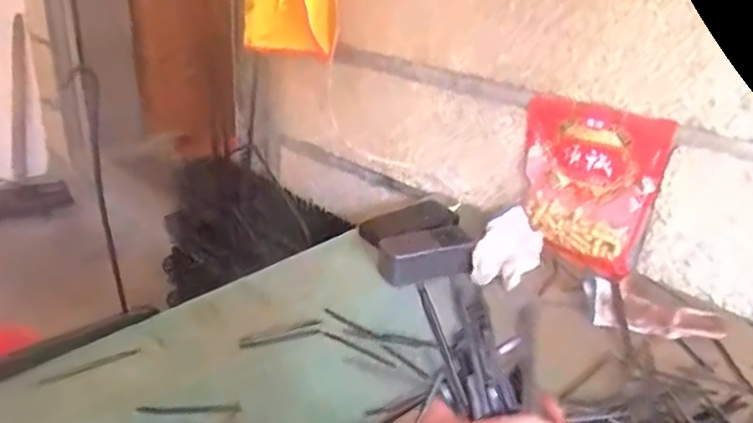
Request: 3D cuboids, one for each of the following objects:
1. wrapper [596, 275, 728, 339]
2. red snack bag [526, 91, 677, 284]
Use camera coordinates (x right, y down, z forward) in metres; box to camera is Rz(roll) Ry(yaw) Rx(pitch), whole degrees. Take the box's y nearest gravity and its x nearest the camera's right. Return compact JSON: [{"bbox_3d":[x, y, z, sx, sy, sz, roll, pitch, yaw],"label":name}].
[{"bbox_3d":[0.358,0.125,0.775,0.155,0.025,0.089,9,26,11],"label":"wrapper"},{"bbox_3d":[0.296,-0.043,0.900,0.059,0.215,0.213,-20,34,-41],"label":"red snack bag"}]

